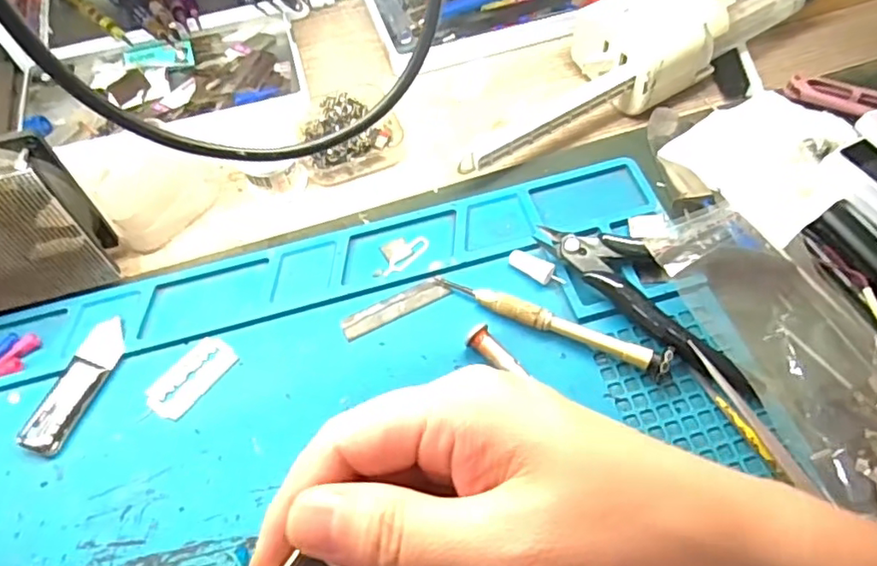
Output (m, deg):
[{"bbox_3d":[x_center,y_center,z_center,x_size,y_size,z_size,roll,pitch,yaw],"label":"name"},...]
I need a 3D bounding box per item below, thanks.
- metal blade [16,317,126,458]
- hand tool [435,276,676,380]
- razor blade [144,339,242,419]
[{"bbox_3d":[-0.170,0.047,0.282,0.018,0.006,0.066,16,61,12],"label":"metal blade"},{"bbox_3d":[0.052,0.018,0.285,0.116,0.012,0.013,20,62,14],"label":"hand tool"},{"bbox_3d":[-0.118,0.044,0.284,0.023,0.004,0.042,34,66,21],"label":"razor blade"}]

